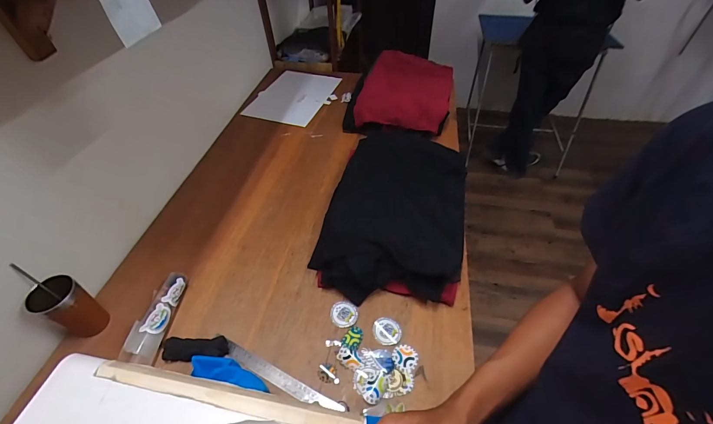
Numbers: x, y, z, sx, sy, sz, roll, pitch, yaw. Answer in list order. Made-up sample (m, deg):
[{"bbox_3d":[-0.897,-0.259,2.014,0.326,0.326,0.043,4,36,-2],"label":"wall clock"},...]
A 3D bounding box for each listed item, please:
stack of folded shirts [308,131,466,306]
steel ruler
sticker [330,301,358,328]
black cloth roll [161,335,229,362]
[{"bbox_3d":[0.115,-0.034,0.920,0.365,0.088,0.593,10,47,10],"label":"stack of folded shirts"},{"bbox_3d":[-0.163,0.332,0.662,0.292,0.009,0.030,20,50,18],"label":"steel ruler"},{"bbox_3d":[-0.029,0.234,0.751,0.060,0.008,0.060,0,46,0],"label":"sticker"},{"bbox_3d":[-0.338,0.285,0.690,0.140,0.033,0.045,0,46,0],"label":"black cloth roll"}]

